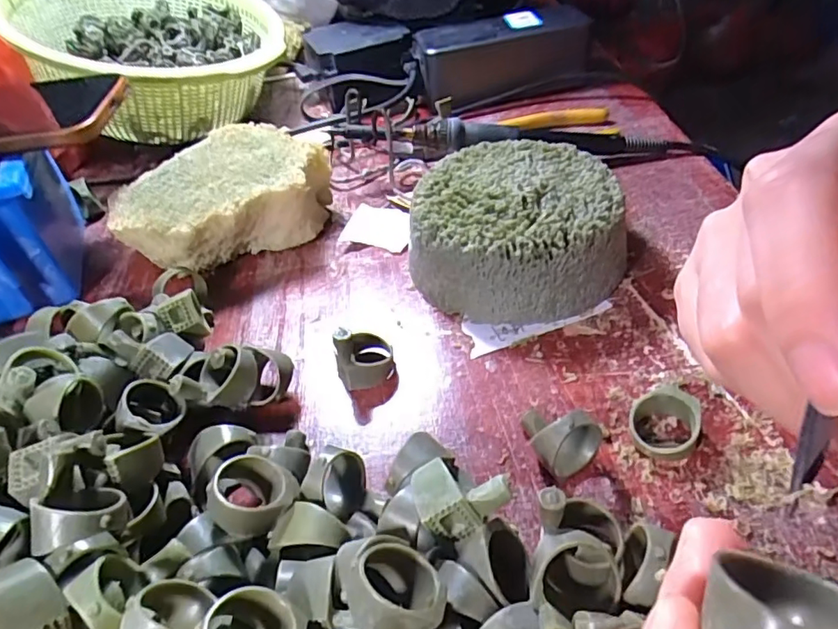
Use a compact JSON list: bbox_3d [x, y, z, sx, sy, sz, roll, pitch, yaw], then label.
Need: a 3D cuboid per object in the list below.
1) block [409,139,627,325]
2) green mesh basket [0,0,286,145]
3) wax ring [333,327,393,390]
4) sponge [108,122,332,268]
[{"bbox_3d":[0.049,-0.043,0.279,0.100,0.046,0.093,-4,45,4],"label":"block"},{"bbox_3d":[-0.203,-0.213,0.434,0.184,0.086,0.201,-23,47,-16],"label":"green mesh basket"},{"bbox_3d":[-0.025,0.015,0.244,0.023,0.031,0.023,-11,45,-4],"label":"wax ring"},{"bbox_3d":[-0.116,-0.071,0.333,0.120,0.044,0.104,-25,47,-17],"label":"sponge"}]

